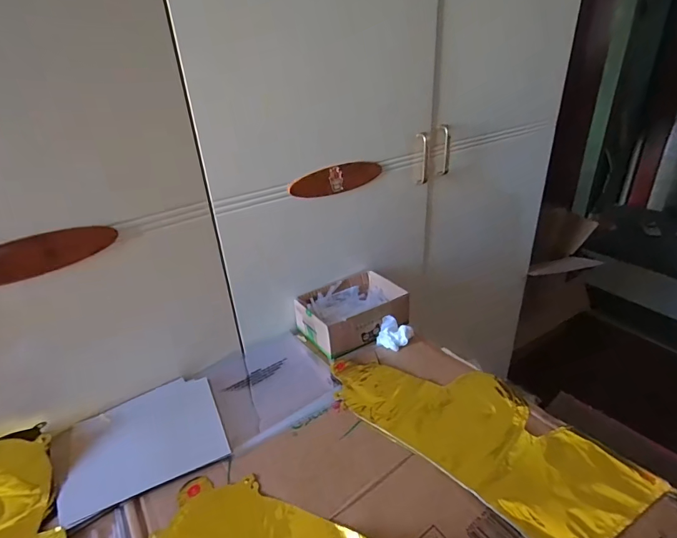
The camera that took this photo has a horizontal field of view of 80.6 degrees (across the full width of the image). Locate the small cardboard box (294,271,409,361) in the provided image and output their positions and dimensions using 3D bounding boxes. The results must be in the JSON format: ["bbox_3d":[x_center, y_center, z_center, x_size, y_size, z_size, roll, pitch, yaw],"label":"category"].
[{"bbox_3d":[0.026,0.077,0.754,0.197,0.066,0.144,-17,32,-23],"label":"small cardboard box"}]

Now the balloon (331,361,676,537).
[{"bbox_3d":[0.184,0.209,0.555,0.399,0.011,0.183,24,40,39],"label":"balloon"}]

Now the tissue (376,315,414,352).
[{"bbox_3d":[0.102,0.113,0.712,0.051,0.045,0.046,14,34,28],"label":"tissue"}]

